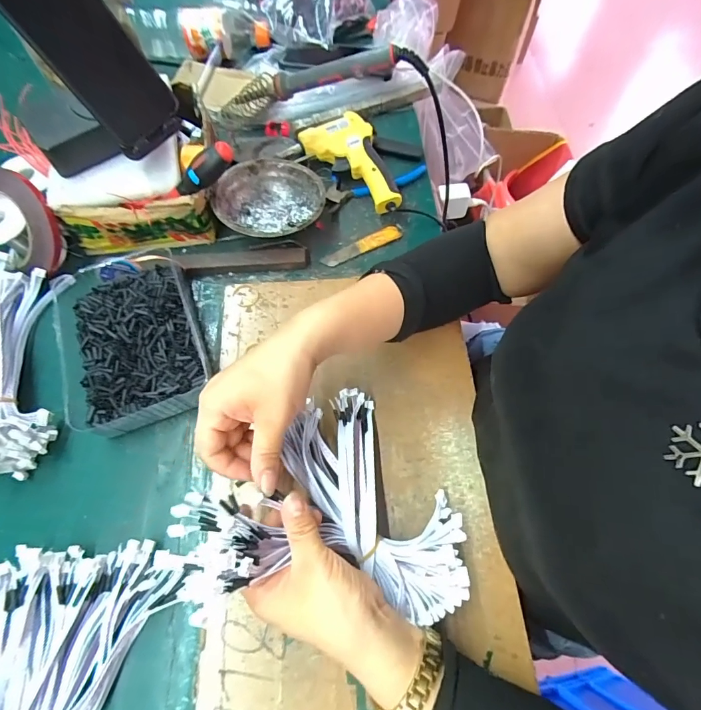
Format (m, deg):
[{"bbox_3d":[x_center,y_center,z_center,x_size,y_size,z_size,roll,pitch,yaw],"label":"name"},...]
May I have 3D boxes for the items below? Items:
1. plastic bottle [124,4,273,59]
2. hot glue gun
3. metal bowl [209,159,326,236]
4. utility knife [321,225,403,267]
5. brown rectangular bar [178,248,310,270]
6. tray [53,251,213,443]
[{"bbox_3d":[-0.233,-0.504,0.624,0.204,0.064,0.053,6,65,3],"label":"plastic bottle"},{"bbox_3d":[0.009,-0.256,0.514,0.082,0.034,0.185,-41,71,-15],"label":"hot glue gun"},{"bbox_3d":[-0.096,-0.188,0.479,0.124,0.049,0.113,-1,66,1],"label":"metal bowl"},{"bbox_3d":[0.015,-0.133,0.481,0.103,0.004,0.022,-27,68,-10],"label":"utility knife"},{"bbox_3d":[-0.121,-0.110,0.463,0.143,0.018,0.022,-4,66,0],"label":"brown rectangular bar"},{"bbox_3d":[-0.227,-0.017,0.412,0.141,0.039,0.186,-17,67,-6],"label":"tray"}]

